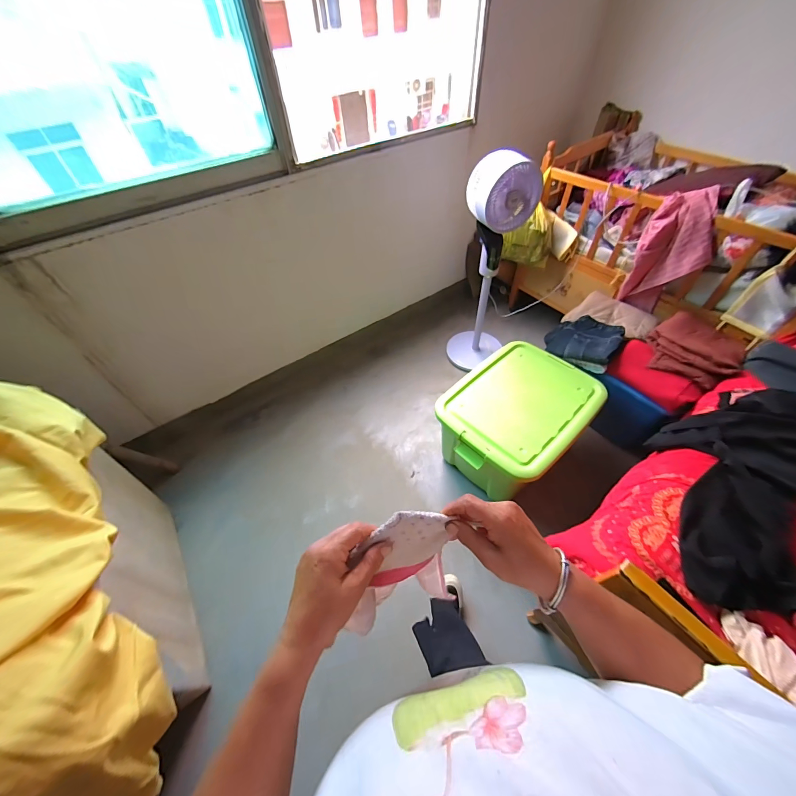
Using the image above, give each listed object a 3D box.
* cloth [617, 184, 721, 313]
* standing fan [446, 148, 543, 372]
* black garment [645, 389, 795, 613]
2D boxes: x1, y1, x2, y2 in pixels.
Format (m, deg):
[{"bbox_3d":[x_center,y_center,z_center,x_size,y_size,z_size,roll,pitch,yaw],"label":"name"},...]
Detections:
[{"bbox_3d":[1.188,-0.608,1.487,0.261,0.459,0.181,33,59,26],"label":"cloth"},{"bbox_3d":[0.428,-0.576,1.634,0.279,0.991,0.232,10,52,10],"label":"standing fan"},{"bbox_3d":[1.006,0.207,0.999,0.892,0.135,0.386,-36,58,-24],"label":"black garment"}]

